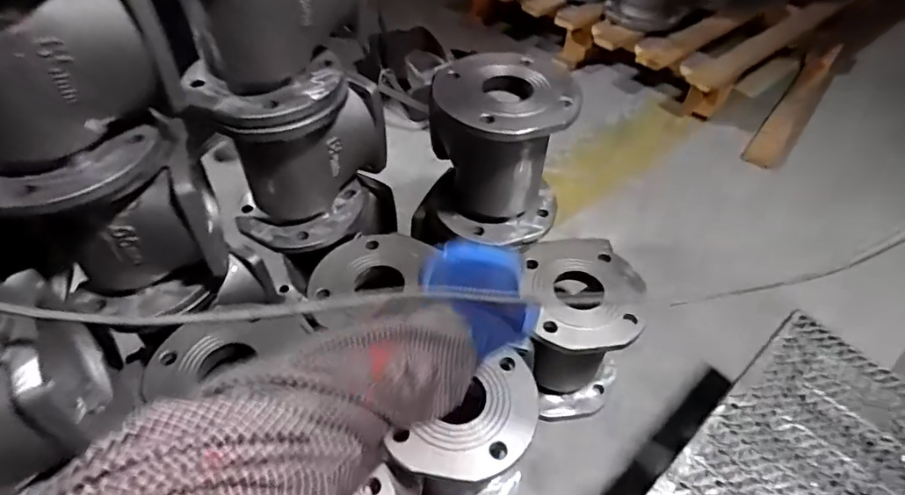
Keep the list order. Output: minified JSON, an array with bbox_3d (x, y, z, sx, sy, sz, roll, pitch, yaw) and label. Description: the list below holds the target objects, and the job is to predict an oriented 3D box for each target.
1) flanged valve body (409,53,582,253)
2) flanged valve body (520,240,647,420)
[{"bbox_3d":[0.051,-0.126,0.719,0.197,0.222,0.161,9,48,6],"label":"flanged valve body"},{"bbox_3d":[0.174,0.120,0.769,0.142,0.202,0.181,-1,48,-3],"label":"flanged valve body"}]

